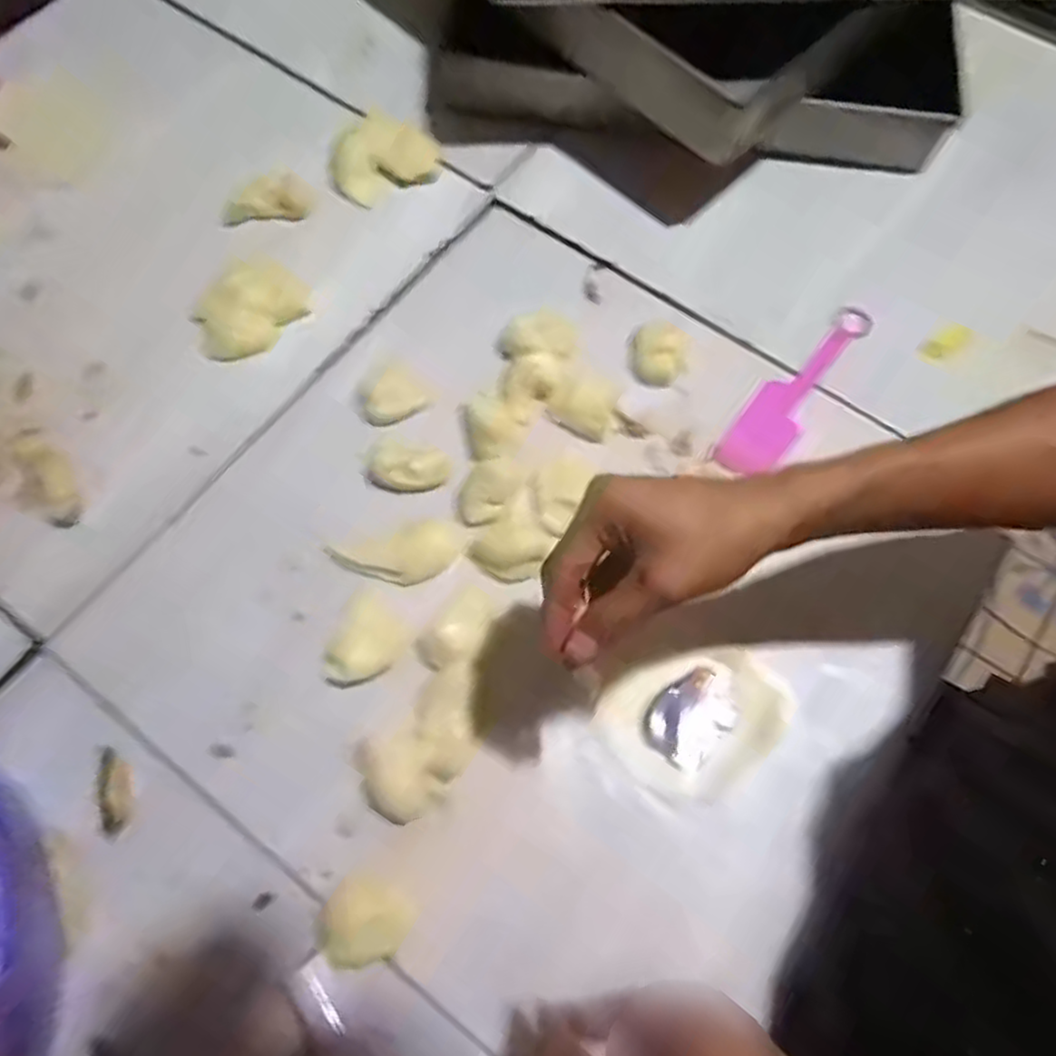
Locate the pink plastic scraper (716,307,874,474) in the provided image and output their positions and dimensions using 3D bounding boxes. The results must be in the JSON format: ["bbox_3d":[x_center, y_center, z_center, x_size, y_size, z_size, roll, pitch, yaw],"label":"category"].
[{"bbox_3d":[0.208,-0.109,0.558,0.042,0.011,0.175,36,72,12],"label":"pink plastic scraper"}]

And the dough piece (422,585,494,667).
[{"bbox_3d":[-0.044,0.066,0.466,0.030,0.019,0.054,40,73,14],"label":"dough piece"}]

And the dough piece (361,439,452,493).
[{"bbox_3d":[-0.087,-0.044,0.514,0.059,0.008,0.037,9,69,3],"label":"dough piece"}]

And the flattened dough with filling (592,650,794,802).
[{"bbox_3d":[0.107,0.119,0.462,0.110,0.005,0.090,-36,73,-14],"label":"flattened dough with filling"}]

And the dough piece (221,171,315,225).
[{"bbox_3d":[-0.216,-0.270,0.591,0.074,0.020,0.031,-16,70,-7],"label":"dough piece"}]

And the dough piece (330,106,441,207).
[{"bbox_3d":[-0.124,-0.319,0.614,0.092,0.021,0.075,-24,71,-10],"label":"dough piece"}]

